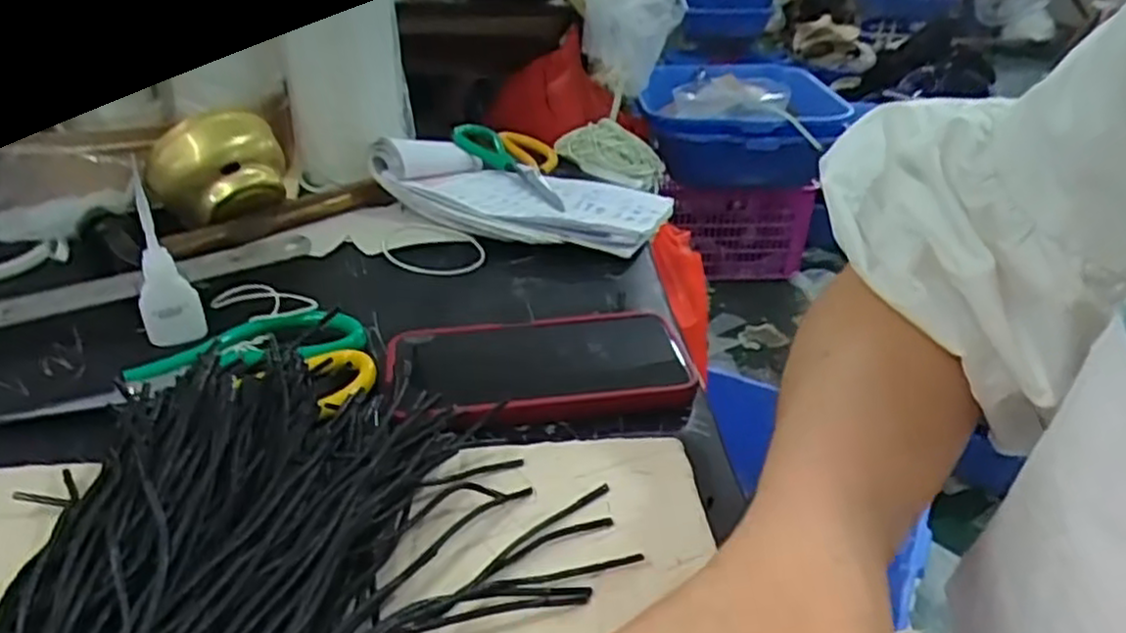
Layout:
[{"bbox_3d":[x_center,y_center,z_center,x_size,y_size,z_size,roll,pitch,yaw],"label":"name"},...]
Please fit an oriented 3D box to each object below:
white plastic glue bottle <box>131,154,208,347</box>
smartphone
[{"bbox_3d":[-0.230,-0.034,0.421,0.031,0.096,0.014,-19,33,-28],"label":"white plastic glue bottle"},{"bbox_3d":[-0.010,0.025,0.413,0.164,0.014,0.080,-4,31,-12],"label":"smartphone"}]

